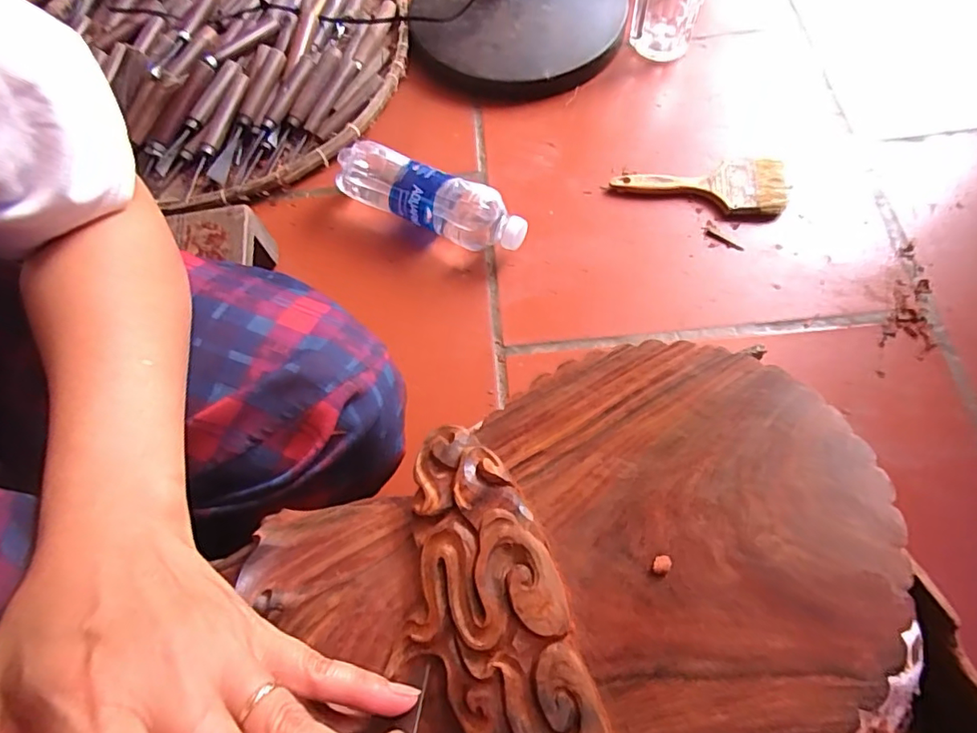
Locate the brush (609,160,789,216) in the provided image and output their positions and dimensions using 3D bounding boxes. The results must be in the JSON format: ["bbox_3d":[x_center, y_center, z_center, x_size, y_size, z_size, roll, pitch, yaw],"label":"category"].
[{"bbox_3d":[0.224,-0.190,0.580,0.175,0.015,0.065,3,66,4],"label":"brush"}]

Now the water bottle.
[{"bbox_3d":[-0.061,-0.171,0.570,0.213,0.058,0.057,27,70,14],"label":"water bottle"}]

